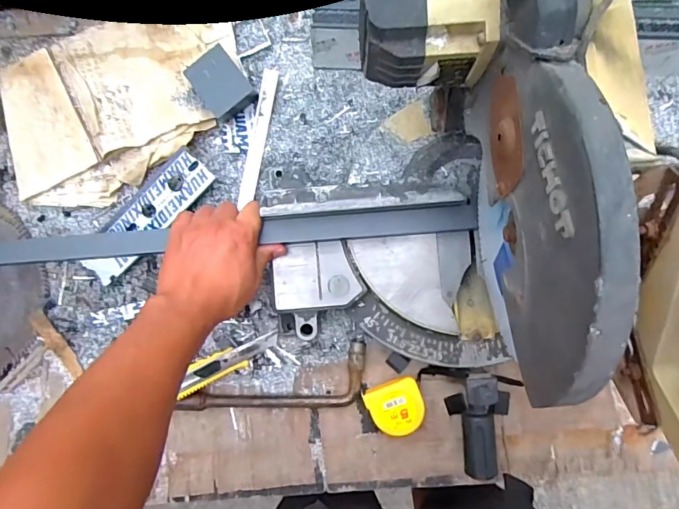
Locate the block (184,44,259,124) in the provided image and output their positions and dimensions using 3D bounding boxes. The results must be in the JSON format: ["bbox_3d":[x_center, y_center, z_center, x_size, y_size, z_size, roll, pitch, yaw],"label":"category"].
[{"bbox_3d":[-0.156,-0.222,0.604,0.062,0.038,0.079,-39,87,0],"label":"block"}]

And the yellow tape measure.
[{"bbox_3d":[0.074,0.196,0.595,0.070,0.033,0.066,-22,87,0],"label":"yellow tape measure"}]

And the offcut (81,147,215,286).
[{"bbox_3d":[-0.260,-0.052,0.615,0.204,0.036,0.067,-43,87,-1],"label":"offcut"}]

